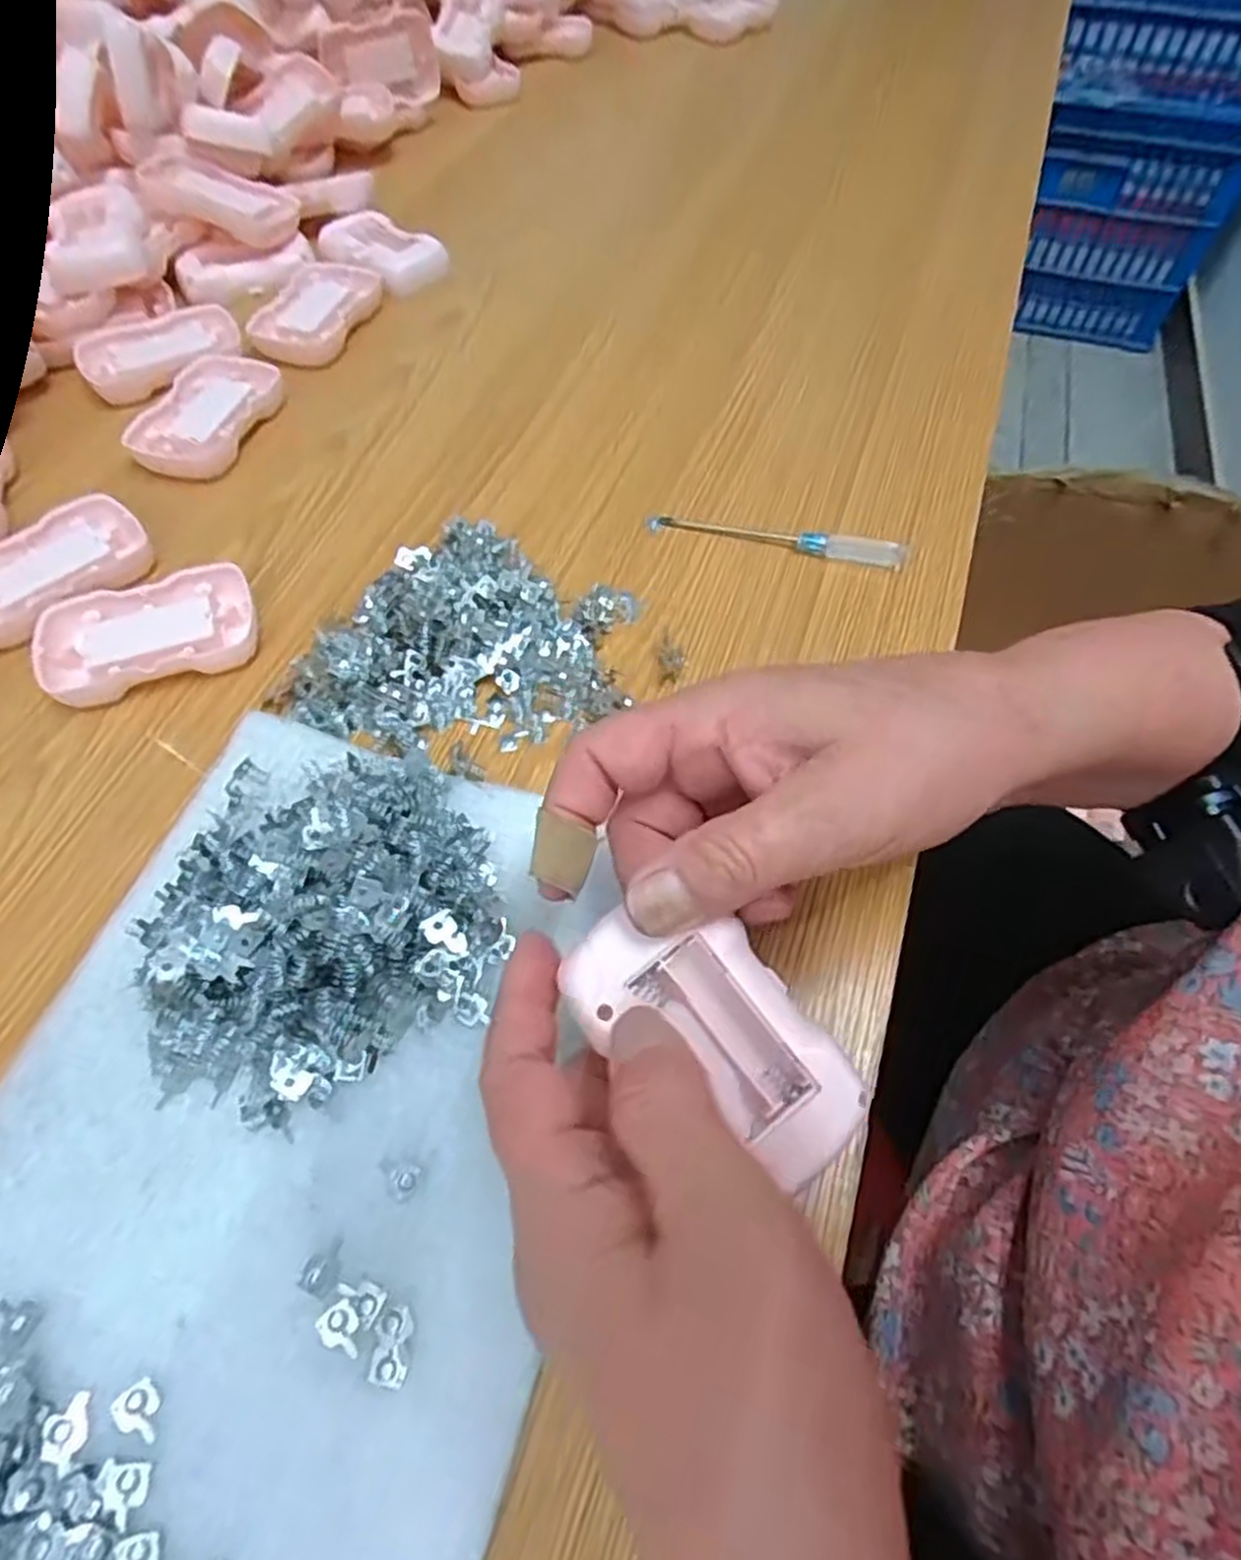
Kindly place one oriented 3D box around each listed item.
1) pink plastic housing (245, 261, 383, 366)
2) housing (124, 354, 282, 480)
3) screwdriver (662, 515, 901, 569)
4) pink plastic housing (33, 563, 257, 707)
[{"bbox_3d":[-0.187,-0.289,0.482,0.058,0.016,0.089,19,61,11],"label":"pink plastic housing"},{"bbox_3d":[-0.225,-0.201,0.428,0.057,0.015,0.085,11,59,6],"label":"housing"},{"bbox_3d":[0.079,-0.120,0.385,0.119,0.009,0.006,14,60,8],"label":"screwdriver"},{"bbox_3d":[-0.207,-0.064,0.344,0.087,0.020,0.056,-18,61,-11],"label":"pink plastic housing"}]

